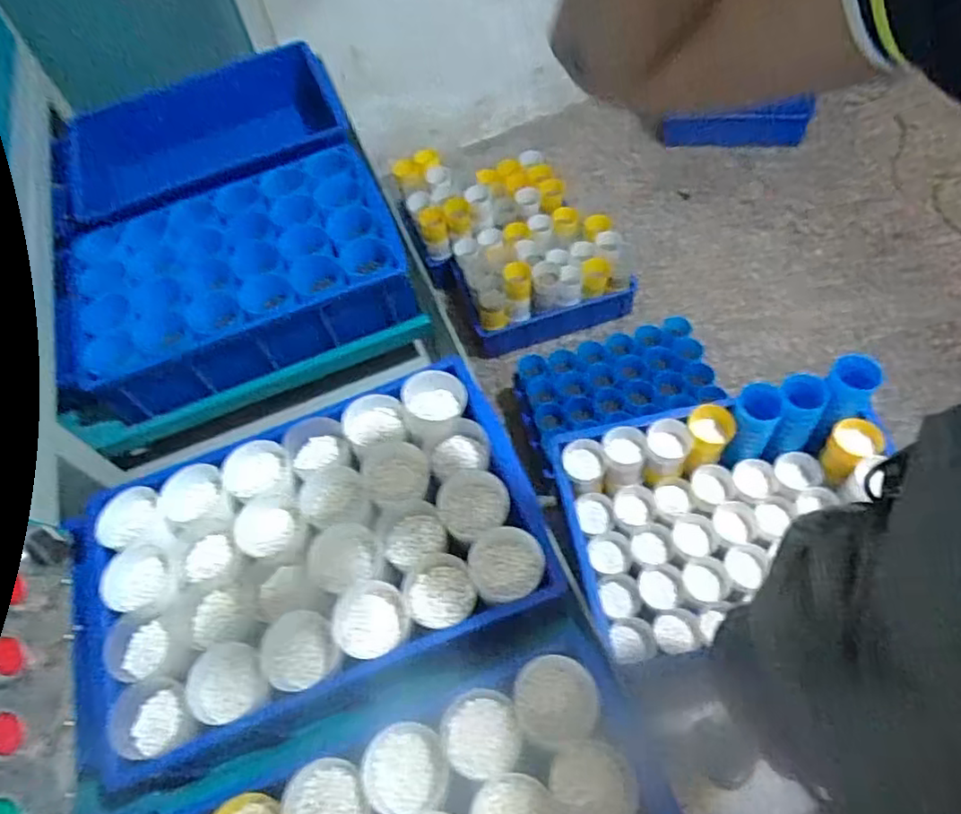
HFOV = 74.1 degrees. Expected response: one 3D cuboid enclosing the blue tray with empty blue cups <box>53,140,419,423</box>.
[{"bbox_3d":[-0.320,-0.178,0.841,0.411,0.086,0.280,-22,60,-5],"label":"blue tray with empty blue cups"}]

